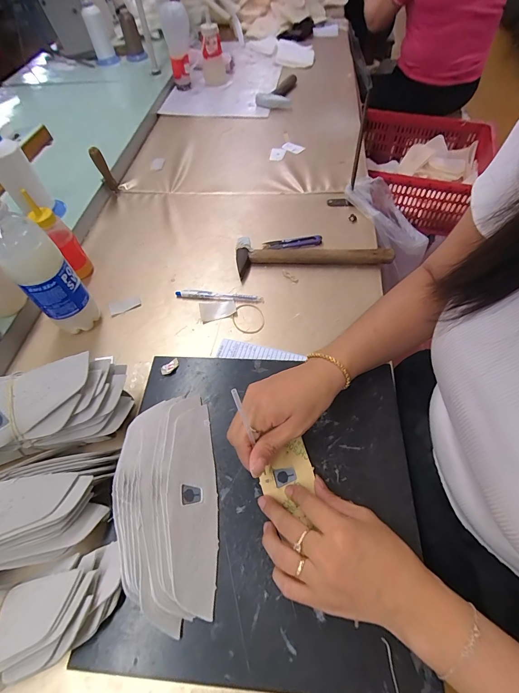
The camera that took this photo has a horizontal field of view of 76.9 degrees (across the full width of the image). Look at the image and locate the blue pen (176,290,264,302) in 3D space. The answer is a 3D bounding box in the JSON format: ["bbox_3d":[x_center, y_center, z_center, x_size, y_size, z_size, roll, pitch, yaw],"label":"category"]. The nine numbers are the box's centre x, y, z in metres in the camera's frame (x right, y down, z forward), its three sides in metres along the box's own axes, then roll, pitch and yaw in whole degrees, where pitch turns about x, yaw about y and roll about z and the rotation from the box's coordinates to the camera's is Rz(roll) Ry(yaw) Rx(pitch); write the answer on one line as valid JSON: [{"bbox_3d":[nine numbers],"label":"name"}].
[{"bbox_3d":[-0.062,-0.079,0.510,0.135,0.008,0.014,5,57,6],"label":"blue pen"}]

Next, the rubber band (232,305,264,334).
[{"bbox_3d":[-0.017,-0.042,0.488,0.045,0.004,0.056,-16,57,-7],"label":"rubber band"}]

